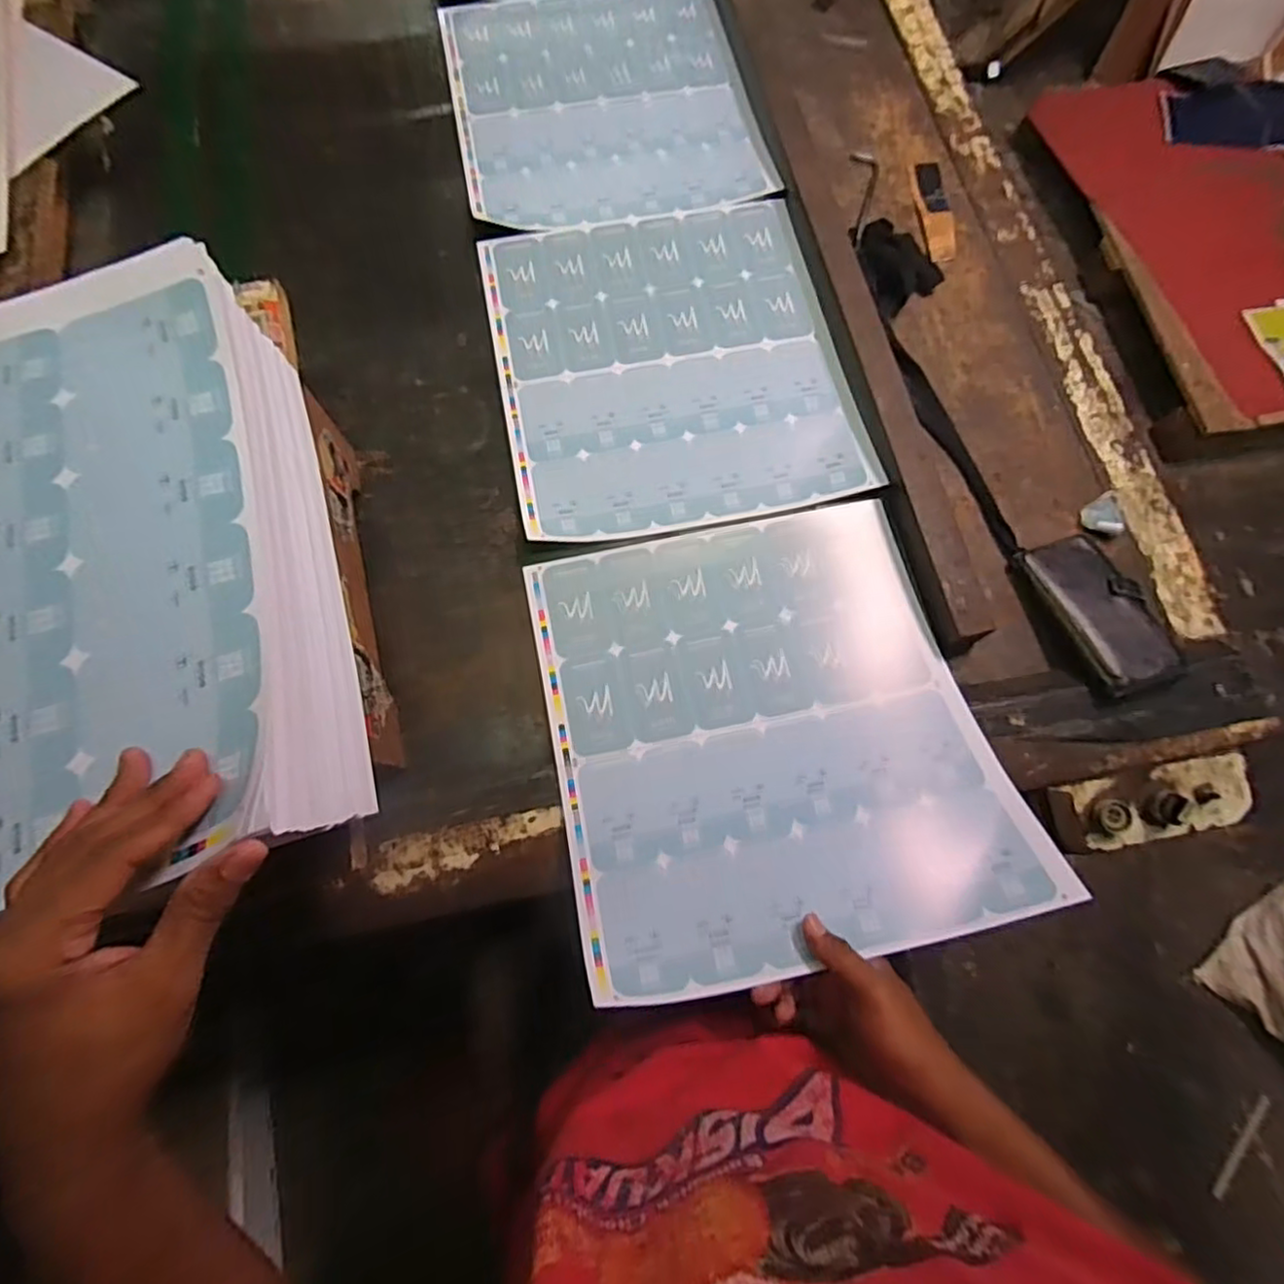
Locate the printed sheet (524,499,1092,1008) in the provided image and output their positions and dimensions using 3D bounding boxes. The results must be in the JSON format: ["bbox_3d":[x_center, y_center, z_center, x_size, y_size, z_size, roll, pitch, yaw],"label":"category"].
[{"bbox_3d":[0.103,0.058,0.555,0.358,0.095,0.373,-11,75,-4],"label":"printed sheet"}]

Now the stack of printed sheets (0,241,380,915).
[{"bbox_3d":[-0.404,-0.007,0.393,0.387,0.121,0.363,-15,75,-5],"label":"stack of printed sheets"}]

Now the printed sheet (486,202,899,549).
[{"bbox_3d":[0.029,-0.301,0.700,0.354,0.011,0.381,-11,75,-4],"label":"printed sheet"}]

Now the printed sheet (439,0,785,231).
[{"bbox_3d":[-0.049,-0.673,0.813,0.353,0.012,0.392,-11,75,-4],"label":"printed sheet"}]

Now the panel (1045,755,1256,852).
[{"bbox_3d":[0.448,0.138,0.568,0.148,0.027,0.058,-11,75,-4],"label":"panel"}]

